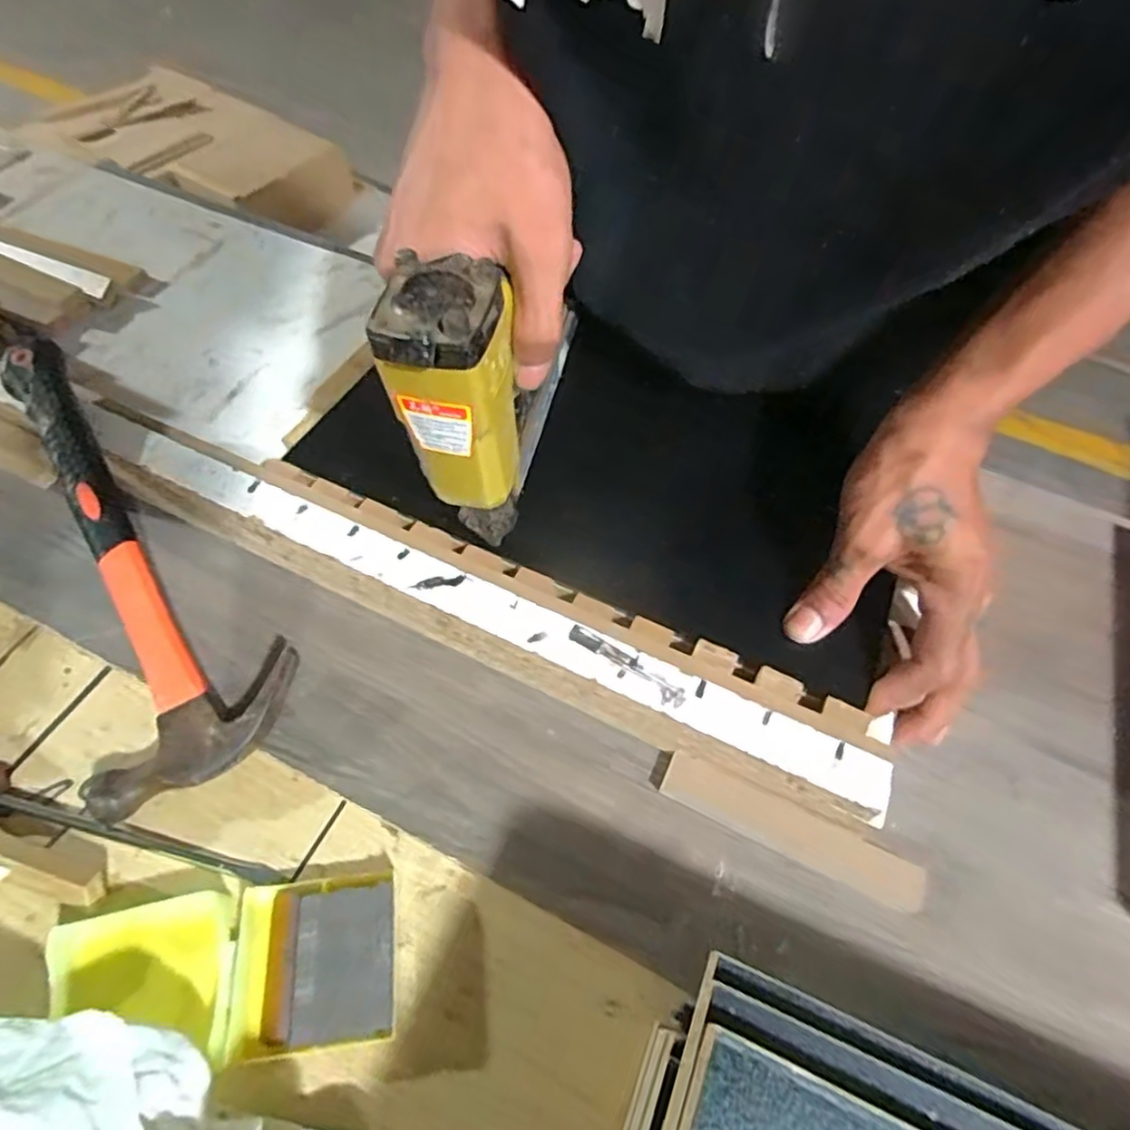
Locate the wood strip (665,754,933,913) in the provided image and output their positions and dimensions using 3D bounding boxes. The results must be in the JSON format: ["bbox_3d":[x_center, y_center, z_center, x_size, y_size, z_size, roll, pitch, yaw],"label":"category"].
[{"bbox_3d":[0.105,0.124,0.308,0.122,0.006,0.022,23,60,12],"label":"wood strip"}]

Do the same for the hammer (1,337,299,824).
[{"bbox_3d":[-0.234,-0.007,0.343,0.098,0.032,0.255,-28,78,-17],"label":"hammer"}]

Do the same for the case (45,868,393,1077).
[{"bbox_3d":[-0.142,0.170,0.272,0.129,0.018,0.063,-5,58,-5],"label":"case"}]

